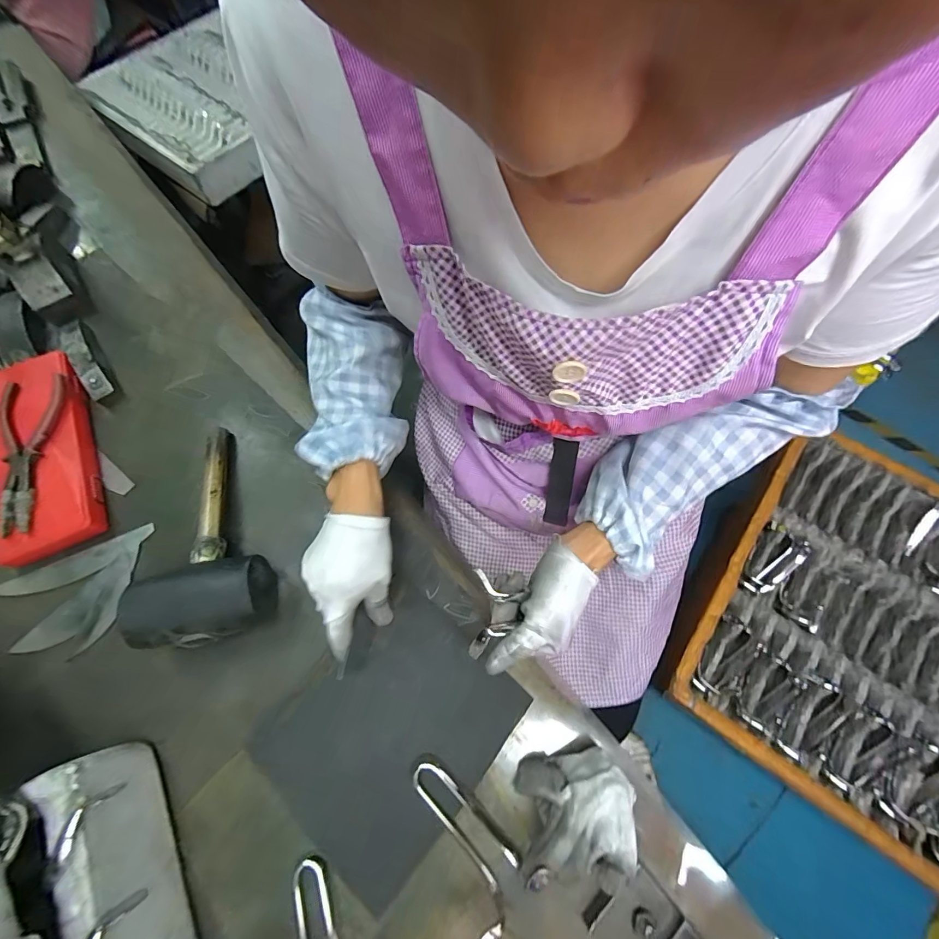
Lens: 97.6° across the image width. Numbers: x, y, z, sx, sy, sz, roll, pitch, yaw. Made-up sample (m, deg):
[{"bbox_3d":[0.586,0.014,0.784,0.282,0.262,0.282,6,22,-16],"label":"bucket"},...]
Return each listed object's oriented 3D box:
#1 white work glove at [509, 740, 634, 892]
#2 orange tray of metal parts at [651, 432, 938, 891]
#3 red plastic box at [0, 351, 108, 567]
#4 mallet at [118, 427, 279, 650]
[{"bbox_3d":[0.085,0.271,0.328,0.092,0.073,0.067,-9,70,-2],"label":"white work glove"},{"bbox_3d":[0.653,0.260,0.623,0.583,0.063,0.544,35,74,12],"label":"orange tray of metal parts"},{"bbox_3d":[-0.499,-0.025,0.472,0.112,0.034,0.259,-28,70,-9],"label":"red plastic box"},{"bbox_3d":[-0.276,0.059,0.415,0.118,0.074,0.233,-20,71,-6],"label":"mallet"}]

